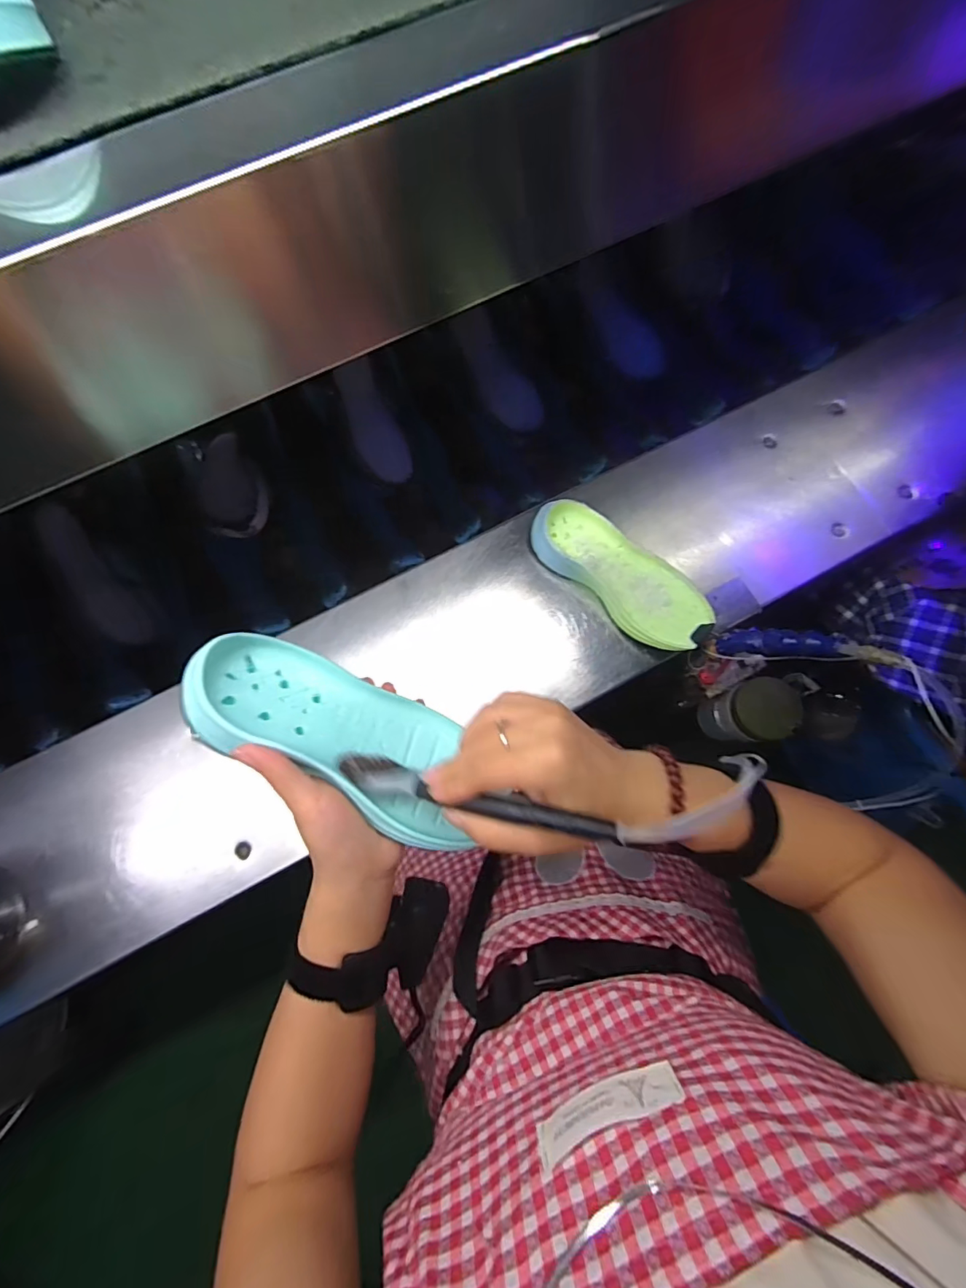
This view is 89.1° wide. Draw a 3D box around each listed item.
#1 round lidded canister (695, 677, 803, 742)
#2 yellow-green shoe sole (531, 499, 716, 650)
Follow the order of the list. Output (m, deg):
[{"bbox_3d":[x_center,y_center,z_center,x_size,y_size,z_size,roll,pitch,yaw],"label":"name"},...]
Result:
[{"bbox_3d":[0.331,0.087,0.613,0.085,0.092,0.073,-19,77,-4],"label":"round lidded canister"},{"bbox_3d":[0.157,-0.079,0.566,0.226,0.049,0.091,40,80,9],"label":"yellow-green shoe sole"}]

